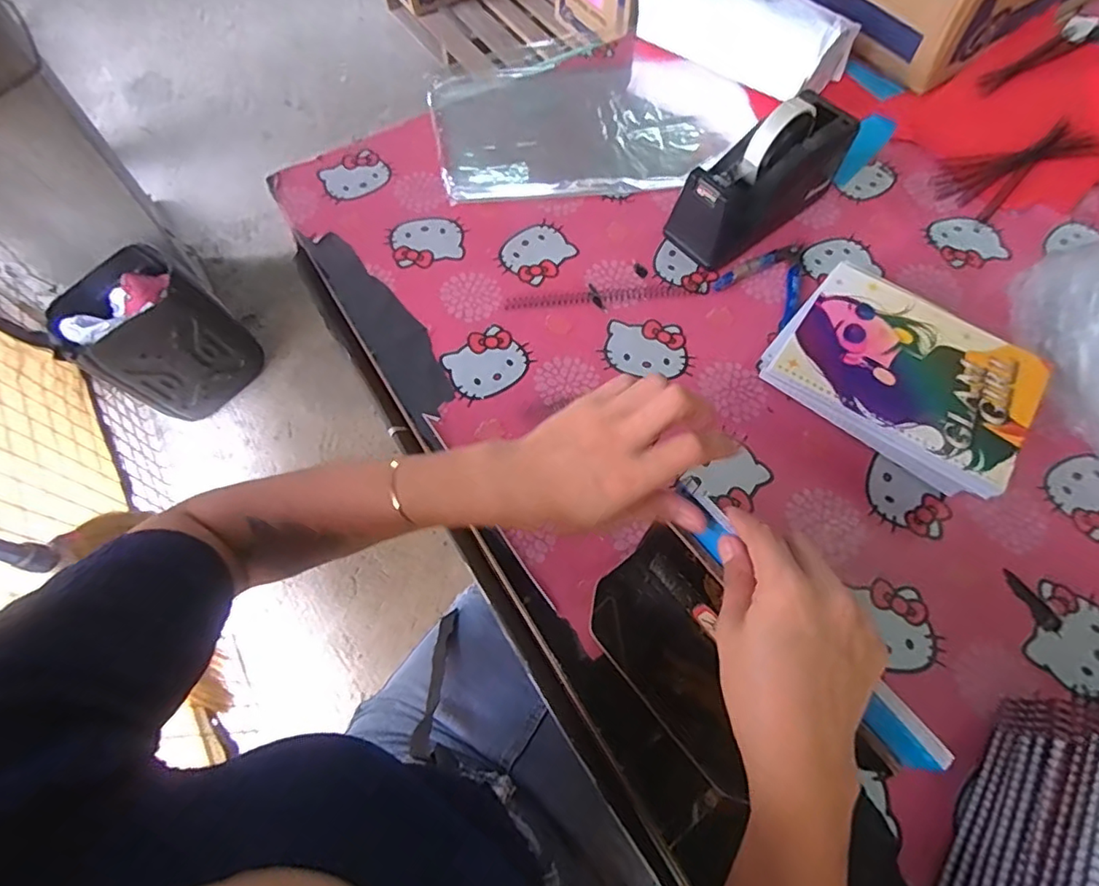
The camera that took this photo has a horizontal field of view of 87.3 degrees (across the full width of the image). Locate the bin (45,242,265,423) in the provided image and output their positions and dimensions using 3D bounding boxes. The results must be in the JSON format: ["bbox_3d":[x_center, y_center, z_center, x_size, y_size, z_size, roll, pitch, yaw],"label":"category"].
[{"bbox_3d":[-0.936,-0.248,1.393,0.245,0.359,0.294,39,70,16],"label":"bin"}]

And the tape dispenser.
[{"bbox_3d":[0.225,-0.278,0.604,0.201,0.114,0.068,-35,70,-15],"label":"tape dispenser"}]

